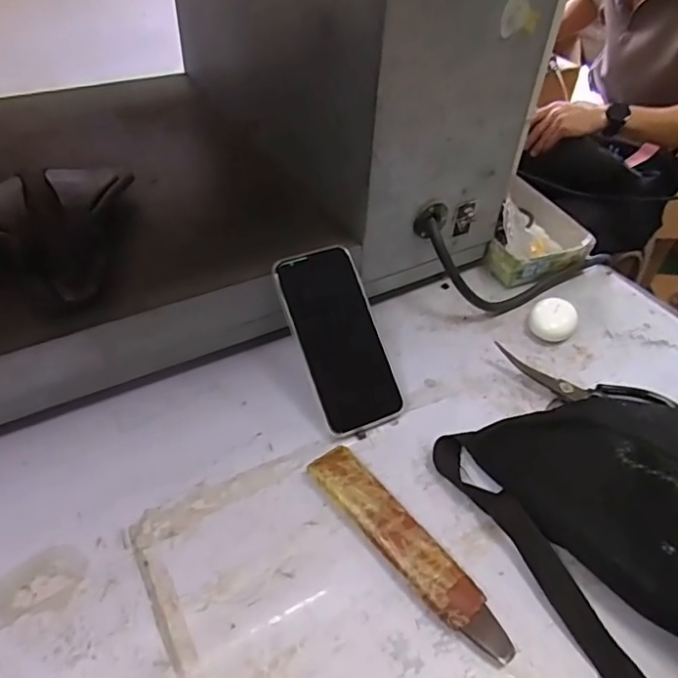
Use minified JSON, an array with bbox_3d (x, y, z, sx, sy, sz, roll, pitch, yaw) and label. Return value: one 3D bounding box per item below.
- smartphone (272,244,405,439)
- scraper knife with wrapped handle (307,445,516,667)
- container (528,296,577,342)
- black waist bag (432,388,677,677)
[{"bbox_3d":[0.004,-0.001,0.496,0.083,0.009,0.164,-18,83,-20],"label":"smartphone"},{"bbox_3d":[0.048,0.151,0.406,0.037,0.019,0.187,-28,52,-29],"label":"scraper knife with wrapped handle"},{"bbox_3d":[0.225,-0.022,0.582,0.047,0.026,0.051,2,43,-2],"label":"container"},{"bbox_3d":[0.222,0.133,0.383,0.157,0.103,0.284,-21,49,-24],"label":"black waist bag"}]

